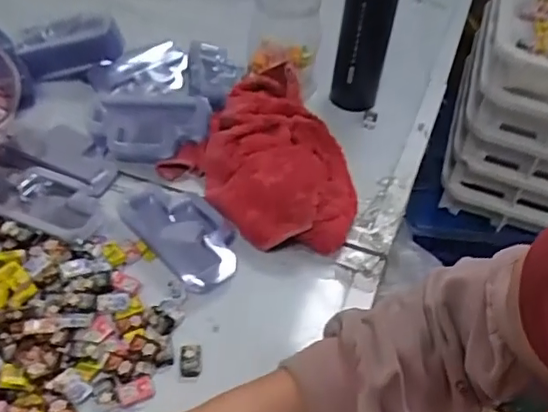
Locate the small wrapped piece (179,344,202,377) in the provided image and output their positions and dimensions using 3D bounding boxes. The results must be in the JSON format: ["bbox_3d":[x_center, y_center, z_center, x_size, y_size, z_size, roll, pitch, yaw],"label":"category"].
[{"bbox_3d":[-0.071,0.130,0.485,0.018,0.011,0.027,0,44,-6],"label":"small wrapped piece"}]

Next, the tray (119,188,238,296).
[{"bbox_3d":[-0.089,0.025,0.573,0.080,0.018,0.142,-31,55,-33],"label":"tray"}]

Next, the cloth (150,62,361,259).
[{"bbox_3d":[0.010,-0.058,0.642,0.225,0.055,0.207,35,50,27],"label":"cloth"}]

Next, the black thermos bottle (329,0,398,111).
[{"bbox_3d":[0.114,-0.221,0.709,0.062,0.217,0.058,9,43,3],"label":"black thermos bottle"}]

